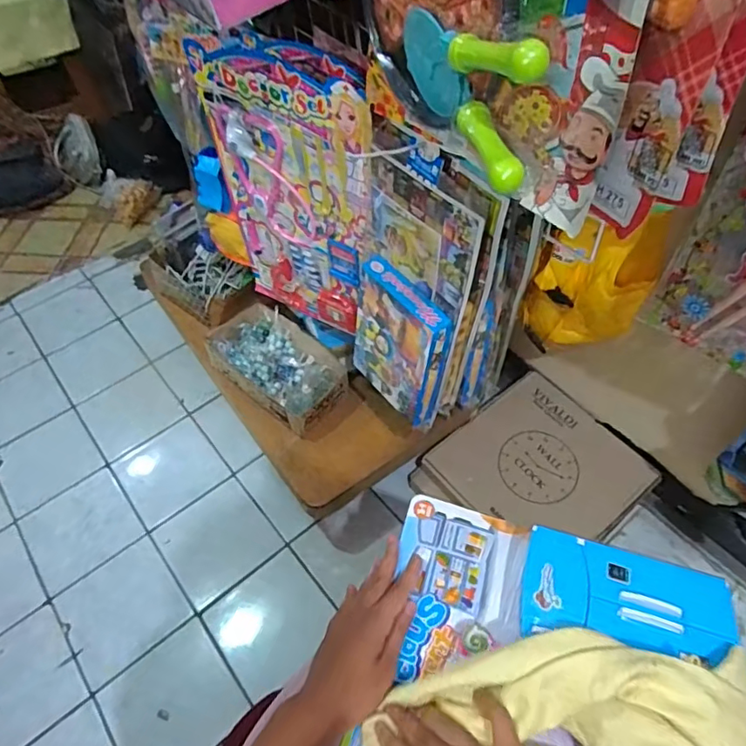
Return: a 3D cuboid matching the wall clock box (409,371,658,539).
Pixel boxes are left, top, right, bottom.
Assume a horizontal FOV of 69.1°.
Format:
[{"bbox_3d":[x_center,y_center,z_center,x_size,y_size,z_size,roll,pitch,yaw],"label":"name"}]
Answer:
[{"bbox_3d":[0.313,0.195,1.052,0.341,0.068,0.321,-34,59,-20],"label":"wall clock box"}]

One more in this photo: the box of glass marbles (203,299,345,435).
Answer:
[{"bbox_3d":[-0.188,-0.013,1.087,0.284,0.092,0.166,35,62,25],"label":"box of glass marbles"}]

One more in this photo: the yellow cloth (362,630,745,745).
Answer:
[{"bbox_3d":[0.153,0.240,0.371,0.267,0.064,0.133,17,54,14],"label":"yellow cloth"}]

